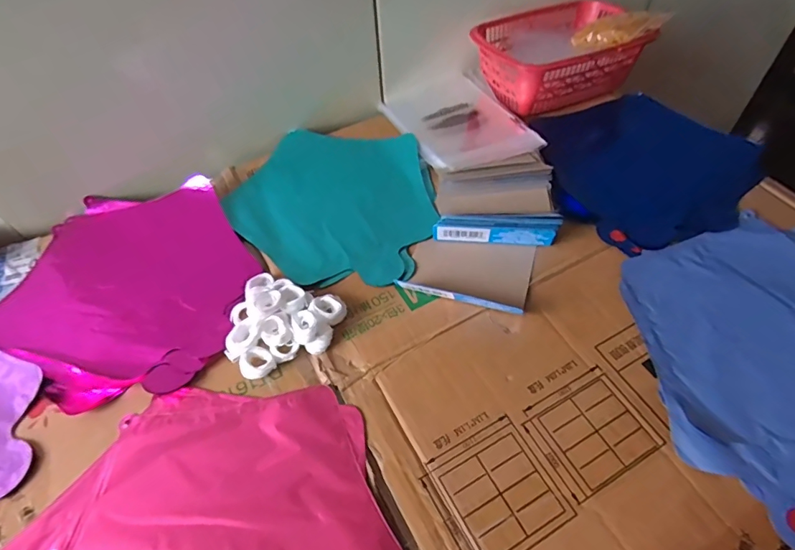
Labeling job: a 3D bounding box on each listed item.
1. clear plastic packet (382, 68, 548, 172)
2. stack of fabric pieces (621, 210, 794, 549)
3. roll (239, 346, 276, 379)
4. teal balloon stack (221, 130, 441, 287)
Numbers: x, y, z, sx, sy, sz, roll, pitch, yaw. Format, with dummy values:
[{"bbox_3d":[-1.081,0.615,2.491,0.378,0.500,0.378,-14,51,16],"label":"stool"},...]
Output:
[{"bbox_3d":[0.076,-0.188,0.581,0.133,0.029,0.191,-21,49,-10],"label":"clear plastic packet"},{"bbox_3d":[0.332,0.053,0.391,0.284,0.023,0.229,-20,54,-11],"label":"stack of fabric pieces"},{"bbox_3d":[-0.116,0.073,0.390,0.027,0.011,0.025,-2,53,3],"label":"roll"},{"bbox_3d":[-0.070,-0.081,0.511,0.216,0.009,0.222,3,53,7],"label":"teal balloon stack"}]

